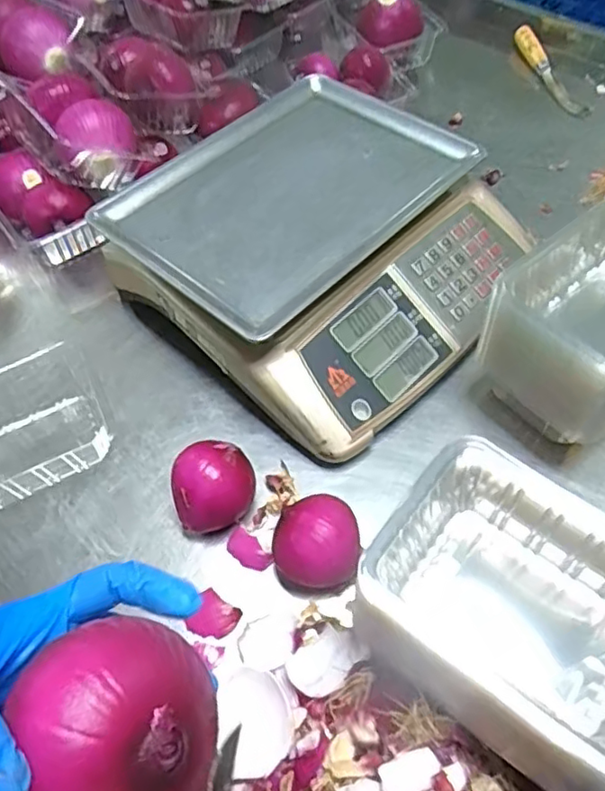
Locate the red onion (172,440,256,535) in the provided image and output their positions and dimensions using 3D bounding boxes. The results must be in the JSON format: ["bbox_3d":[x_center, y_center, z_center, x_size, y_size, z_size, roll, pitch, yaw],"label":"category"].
[{"bbox_3d":[-0.072,0.077,0.506,0.063,0.066,0.059,-2,56,3],"label":"red onion"}]

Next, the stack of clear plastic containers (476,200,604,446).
[{"bbox_3d":[0.265,-0.061,0.541,0.189,0.146,0.131,-36,62,-19],"label":"stack of clear plastic containers"}]

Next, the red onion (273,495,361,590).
[{"bbox_3d":[0.011,0.117,0.480,0.064,0.059,0.060,-2,56,3],"label":"red onion"}]

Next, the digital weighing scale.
[{"bbox_3d":[0.023,-0.151,0.630,0.337,0.113,0.348,37,66,24],"label":"digital weighing scale"}]

